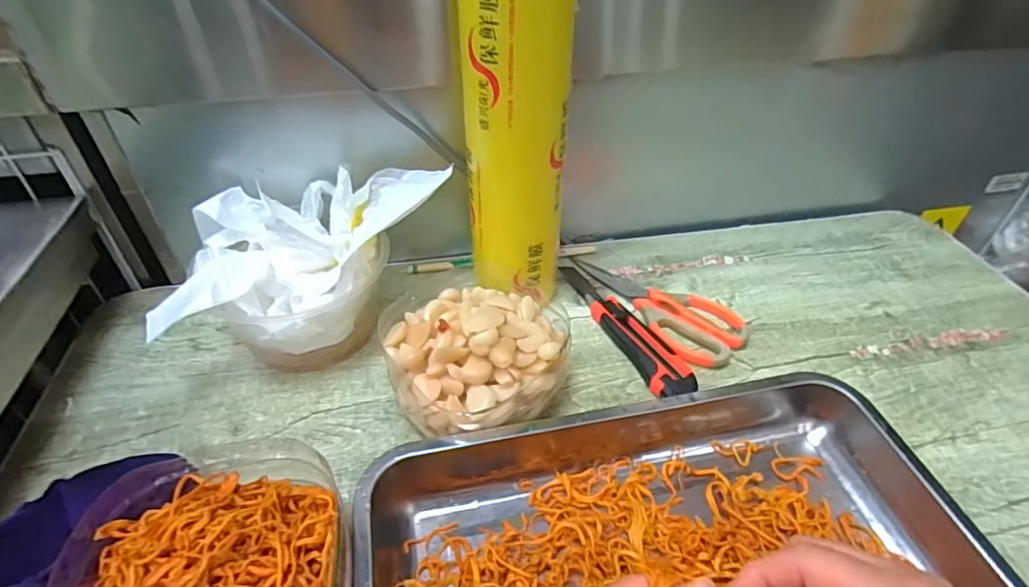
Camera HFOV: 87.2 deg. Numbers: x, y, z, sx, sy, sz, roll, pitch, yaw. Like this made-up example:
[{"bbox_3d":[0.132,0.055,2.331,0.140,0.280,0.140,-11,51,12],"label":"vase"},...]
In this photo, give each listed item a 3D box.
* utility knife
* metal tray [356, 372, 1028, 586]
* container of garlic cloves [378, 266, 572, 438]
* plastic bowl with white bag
[{"bbox_3d":[0.110,0.030,0.541,0.042,0.018,0.197,-15,43,-18],"label":"utility knife"},{"bbox_3d":[0.106,0.192,0.333,0.384,0.050,0.317,-7,42,-10],"label":"metal tray"},{"bbox_3d":[-0.034,0.044,0.469,0.152,0.088,0.154,1,41,-1],"label":"container of garlic cloves"},{"bbox_3d":[-0.183,-0.022,0.507,0.232,0.139,0.147,-7,41,-9],"label":"plastic bowl with white bag"}]

